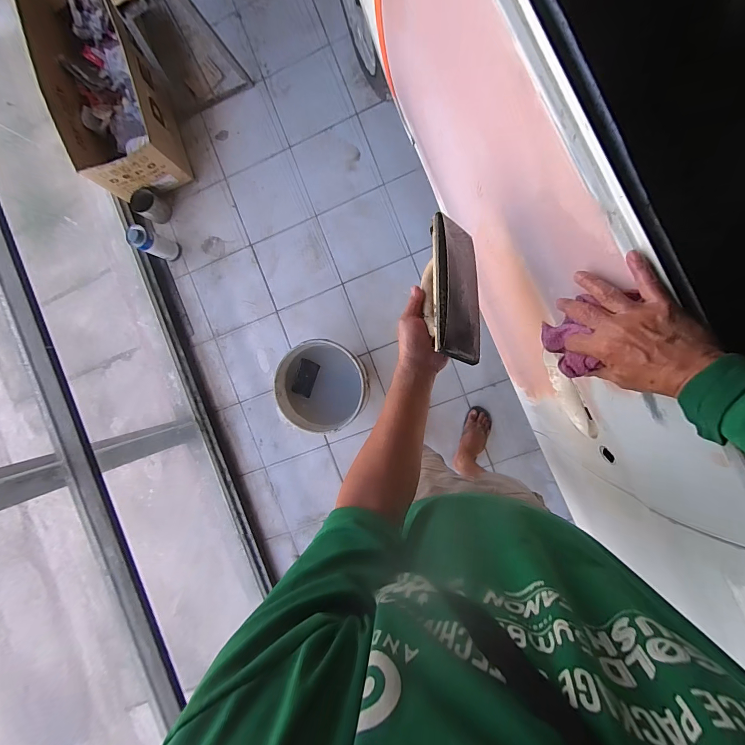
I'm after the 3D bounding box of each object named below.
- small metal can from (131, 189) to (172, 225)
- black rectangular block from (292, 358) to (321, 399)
[{"bbox_3d":[-0.926,-0.698,1.452,0.090,0.121,0.109,26,95,5],"label":"small metal can"},{"bbox_3d":[-0.235,0.022,1.220,0.070,0.008,0.128,21,95,5],"label":"black rectangular block"}]

